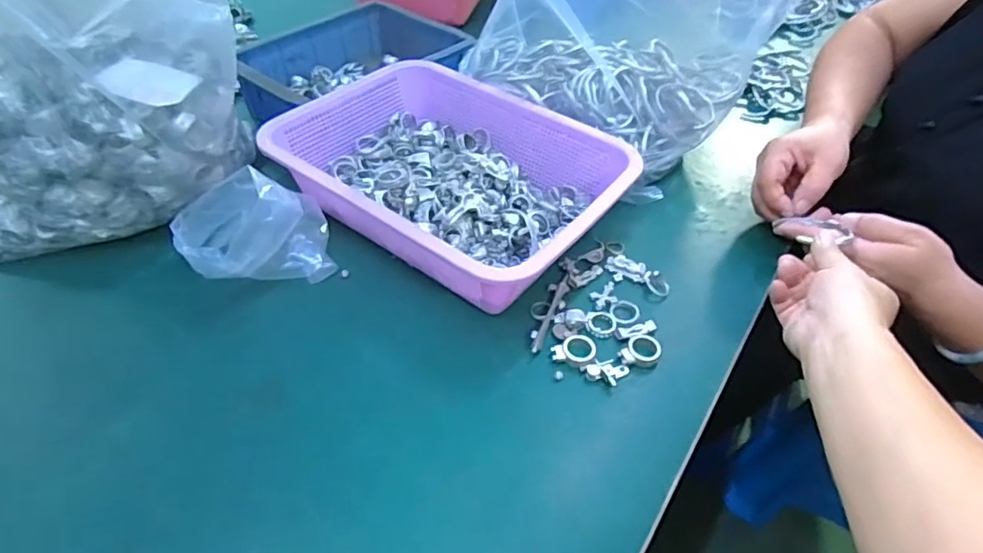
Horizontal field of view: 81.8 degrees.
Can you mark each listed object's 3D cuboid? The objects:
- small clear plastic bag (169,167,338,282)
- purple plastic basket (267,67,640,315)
[{"bbox_3d":[-0.206,-0.043,0.483,0.124,0.082,0.082,-11,49,-15],"label":"small clear plastic bag"},{"bbox_3d":[-0.040,-0.098,0.547,0.302,0.077,0.226,30,52,21],"label":"purple plastic basket"}]

